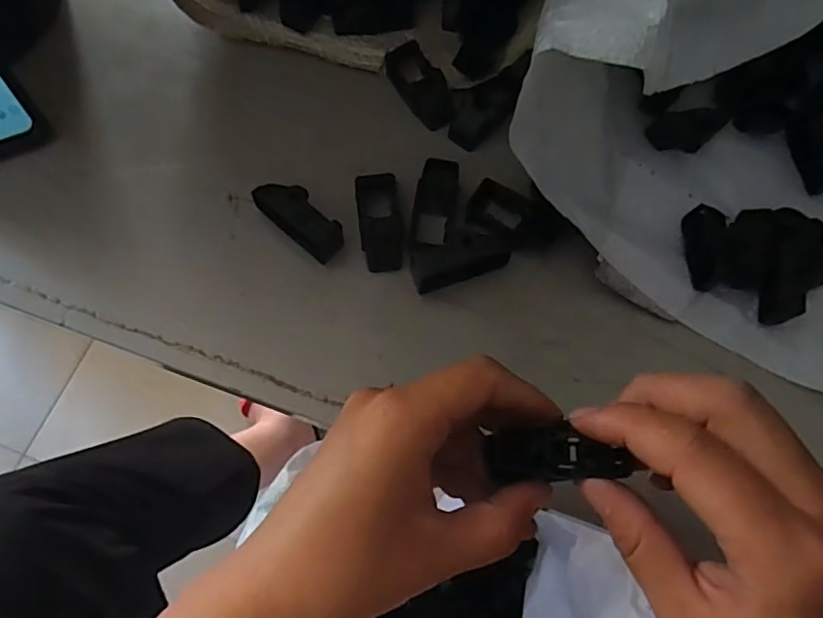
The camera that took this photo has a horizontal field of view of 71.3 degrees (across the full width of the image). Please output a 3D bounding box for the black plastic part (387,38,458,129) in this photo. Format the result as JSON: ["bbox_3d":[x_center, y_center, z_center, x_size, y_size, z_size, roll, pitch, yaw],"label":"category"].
[{"bbox_3d":[0.006,-0.130,0.332,0.021,0.014,0.053,-27,73,-12],"label":"black plastic part"}]

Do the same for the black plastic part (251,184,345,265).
[{"bbox_3d":[-0.057,-0.047,0.295,0.050,0.015,0.021,40,75,-4],"label":"black plastic part"}]

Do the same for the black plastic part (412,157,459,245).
[{"bbox_3d":[0.013,-0.057,0.304,0.021,0.013,0.042,8,69,1],"label":"black plastic part"}]

